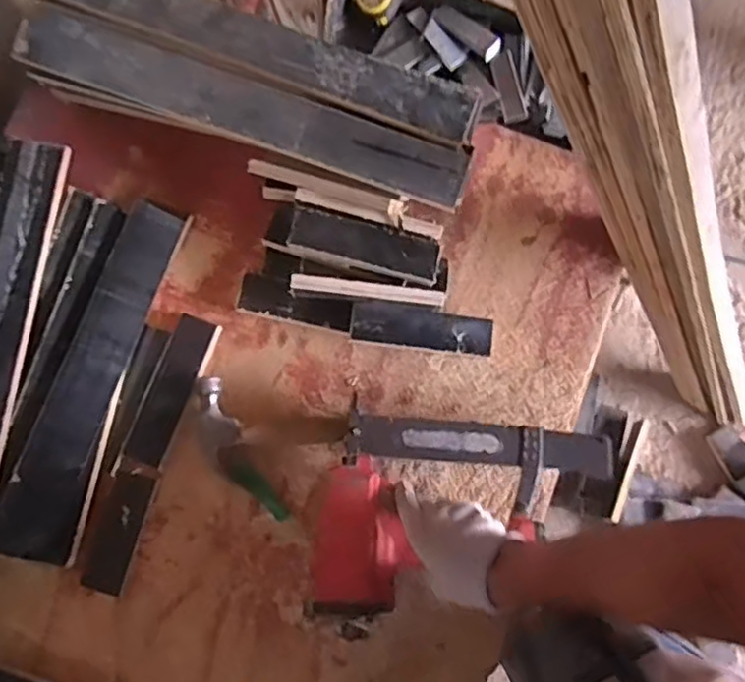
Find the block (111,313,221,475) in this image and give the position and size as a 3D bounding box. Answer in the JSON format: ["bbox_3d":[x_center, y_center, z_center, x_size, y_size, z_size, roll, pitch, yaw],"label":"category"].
[{"bbox_3d":[-0.237,0.061,0.782,0.050,0.013,0.188,22,80,4],"label":"block"}]

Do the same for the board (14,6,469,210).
[{"bbox_3d":[-0.142,-0.257,0.746,0.503,0.015,0.066,19,96,0],"label":"board"}]

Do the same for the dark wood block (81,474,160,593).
[{"bbox_3d":[-0.286,0.215,0.762,0.043,0.006,0.133,16,80,3],"label":"dark wood block"}]

